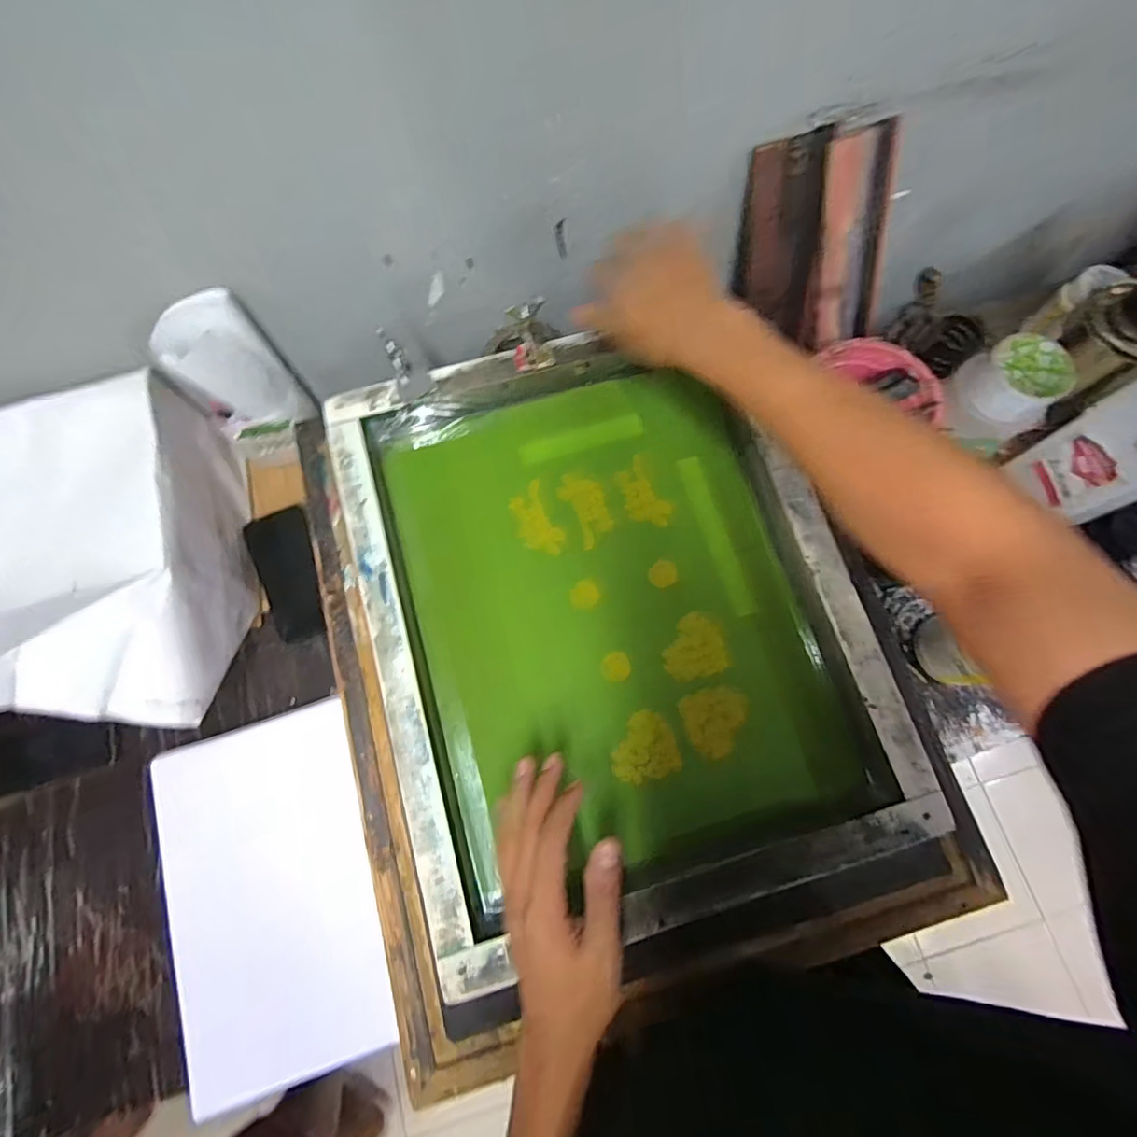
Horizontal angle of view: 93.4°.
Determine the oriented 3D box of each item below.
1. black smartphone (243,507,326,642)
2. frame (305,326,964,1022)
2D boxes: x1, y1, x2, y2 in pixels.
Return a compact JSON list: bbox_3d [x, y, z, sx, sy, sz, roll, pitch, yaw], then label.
[{"bbox_3d":[-0.344,0.010,0.659,0.066,0.015,0.156,-11,96,-4],"label":"black smartphone"},{"bbox_3d":[0.035,0.038,0.477,0.411,0.054,0.508,-16,77,-5],"label":"frame"}]

